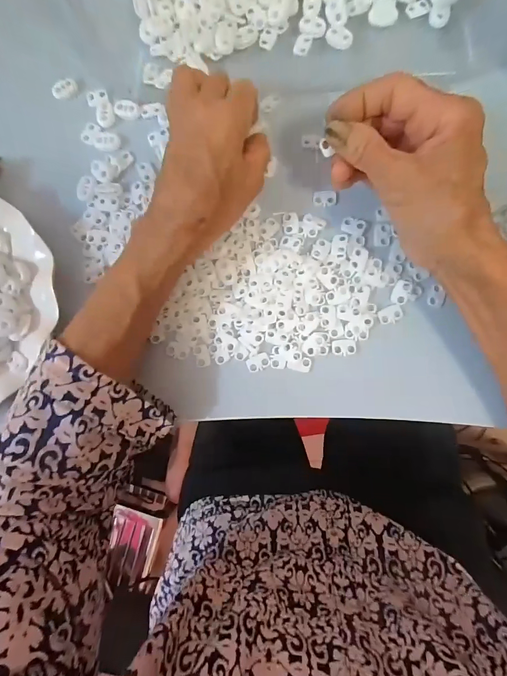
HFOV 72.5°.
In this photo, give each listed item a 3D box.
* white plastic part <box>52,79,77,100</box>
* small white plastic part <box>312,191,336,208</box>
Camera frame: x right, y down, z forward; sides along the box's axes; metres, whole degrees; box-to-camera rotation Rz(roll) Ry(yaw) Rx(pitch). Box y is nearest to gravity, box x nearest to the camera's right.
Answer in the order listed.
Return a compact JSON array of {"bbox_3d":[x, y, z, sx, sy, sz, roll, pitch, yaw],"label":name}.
[{"bbox_3d":[-0.162,-0.213,0.296,0.021,0.007,0.011,-36,87,3],"label":"white plastic part"},{"bbox_3d":[0.057,-0.113,0.279,0.019,0.004,0.012,0,89,4],"label":"small white plastic part"}]

